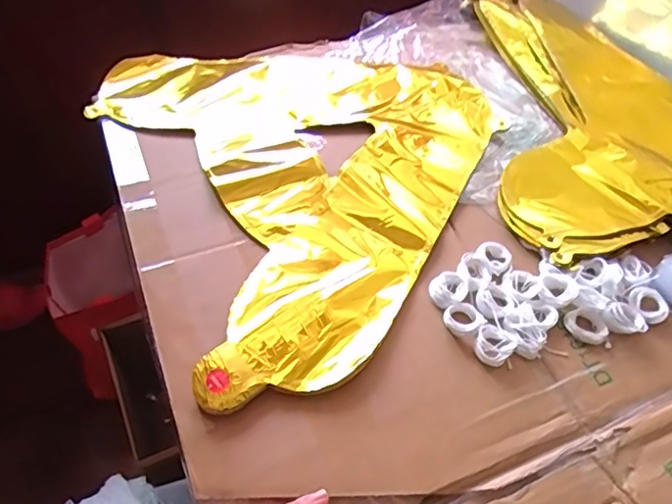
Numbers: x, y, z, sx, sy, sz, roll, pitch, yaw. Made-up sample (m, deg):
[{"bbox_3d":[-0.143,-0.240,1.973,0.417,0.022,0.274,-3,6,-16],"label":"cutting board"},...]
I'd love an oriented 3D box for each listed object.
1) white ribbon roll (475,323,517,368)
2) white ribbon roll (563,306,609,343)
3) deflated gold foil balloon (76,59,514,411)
[{"bbox_3d":[0.111,0.065,0.398,0.026,0.011,0.027,2,53,-3],"label":"white ribbon roll"},{"bbox_3d":[0.185,0.053,0.415,0.026,0.008,0.029,-29,60,-24],"label":"white ribbon roll"},{"bbox_3d":[-0.006,-0.084,0.502,0.334,0.013,0.374,-20,57,-18],"label":"deflated gold foil balloon"}]

